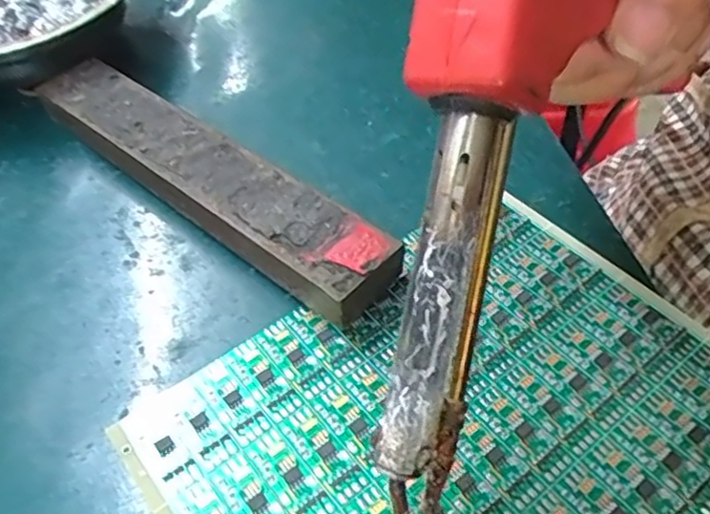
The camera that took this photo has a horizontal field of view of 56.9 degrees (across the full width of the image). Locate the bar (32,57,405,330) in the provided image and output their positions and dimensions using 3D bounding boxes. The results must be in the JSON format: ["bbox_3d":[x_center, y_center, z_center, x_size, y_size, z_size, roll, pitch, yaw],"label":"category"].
[{"bbox_3d":[-0.061,-0.032,0.260,0.191,0.022,0.031,33,59,28],"label":"bar"}]

